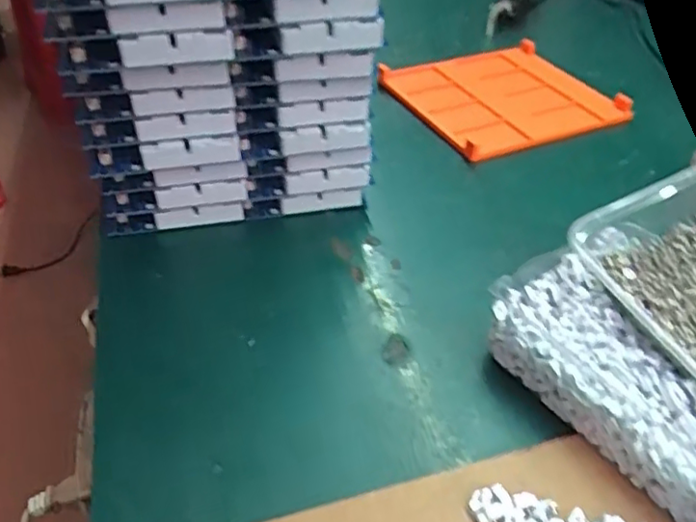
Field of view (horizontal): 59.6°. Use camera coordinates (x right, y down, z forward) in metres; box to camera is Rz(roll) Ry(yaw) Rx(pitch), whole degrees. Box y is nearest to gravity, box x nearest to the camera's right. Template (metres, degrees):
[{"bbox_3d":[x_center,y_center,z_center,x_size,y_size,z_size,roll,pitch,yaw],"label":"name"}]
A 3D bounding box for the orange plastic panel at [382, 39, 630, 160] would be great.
[{"bbox_3d":[0.145,-0.165,0.602,0.203,0.019,0.175,-19,46,-22],"label":"orange plastic panel"}]

